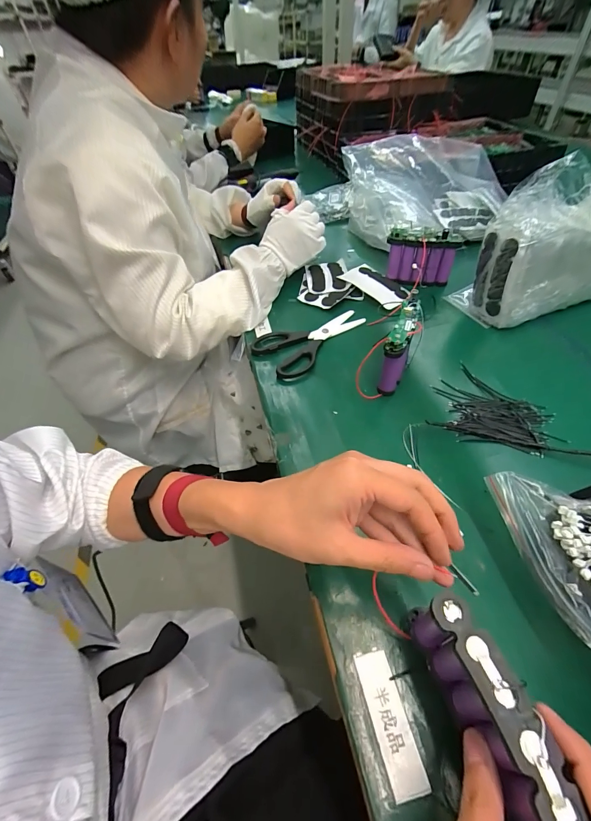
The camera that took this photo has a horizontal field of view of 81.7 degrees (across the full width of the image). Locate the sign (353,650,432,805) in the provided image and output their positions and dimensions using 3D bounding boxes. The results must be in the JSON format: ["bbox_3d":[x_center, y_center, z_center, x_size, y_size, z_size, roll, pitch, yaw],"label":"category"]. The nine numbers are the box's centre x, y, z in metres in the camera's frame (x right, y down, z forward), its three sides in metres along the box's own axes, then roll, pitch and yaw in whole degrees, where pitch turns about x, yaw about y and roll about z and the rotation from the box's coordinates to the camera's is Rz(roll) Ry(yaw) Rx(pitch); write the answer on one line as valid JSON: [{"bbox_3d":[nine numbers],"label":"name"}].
[{"bbox_3d":[0.069,0.227,0.251,0.026,0.004,0.080,-12,49,-7],"label":"sign"}]

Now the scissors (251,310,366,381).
[{"bbox_3d":[0.026,-0.118,0.537,0.188,0.010,0.107,-32,54,-22],"label":"scissors"}]

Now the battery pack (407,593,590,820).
[{"bbox_3d":[0.115,0.178,0.216,0.027,0.077,0.104,-16,52,-8],"label":"battery pack"}]

